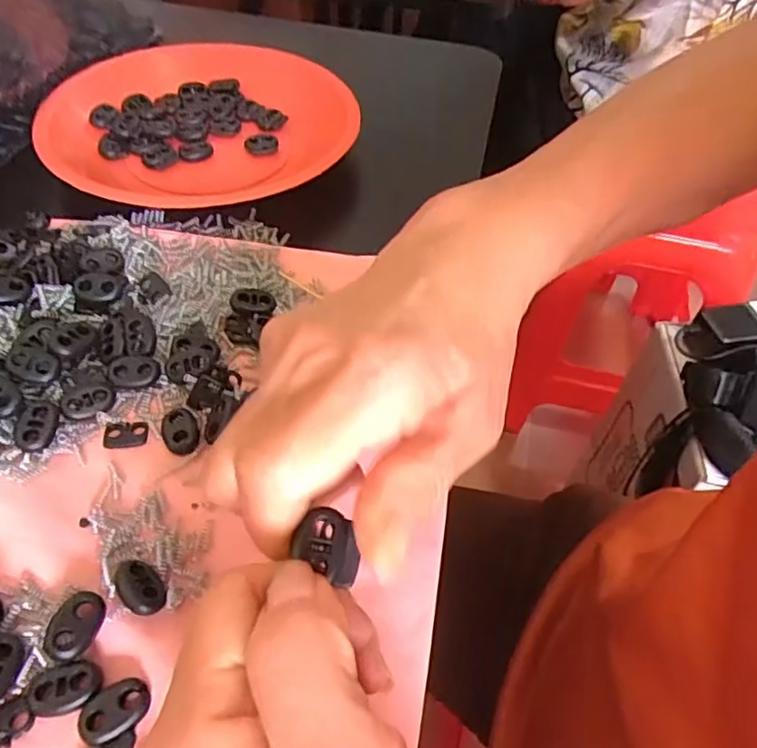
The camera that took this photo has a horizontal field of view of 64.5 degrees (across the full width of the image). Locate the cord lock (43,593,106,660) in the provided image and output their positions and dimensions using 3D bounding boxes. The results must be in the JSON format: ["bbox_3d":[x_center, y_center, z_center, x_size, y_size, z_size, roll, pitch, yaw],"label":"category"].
[{"bbox_3d":[-0.101,0.083,0.201,0.015,0.004,0.021,21,51,-14],"label":"cord lock"}]

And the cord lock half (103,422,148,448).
[{"bbox_3d":[-0.108,0.026,0.256,0.018,0.004,0.013,-7,52,-9],"label":"cord lock half"}]

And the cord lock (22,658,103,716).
[{"bbox_3d":[-0.102,0.100,0.191,0.023,0.004,0.015,-9,52,-10],"label":"cord lock"}]

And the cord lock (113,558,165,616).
[{"bbox_3d":[-0.084,0.074,0.210,0.013,0.009,0.021,-32,59,-25],"label":"cord lock"}]

